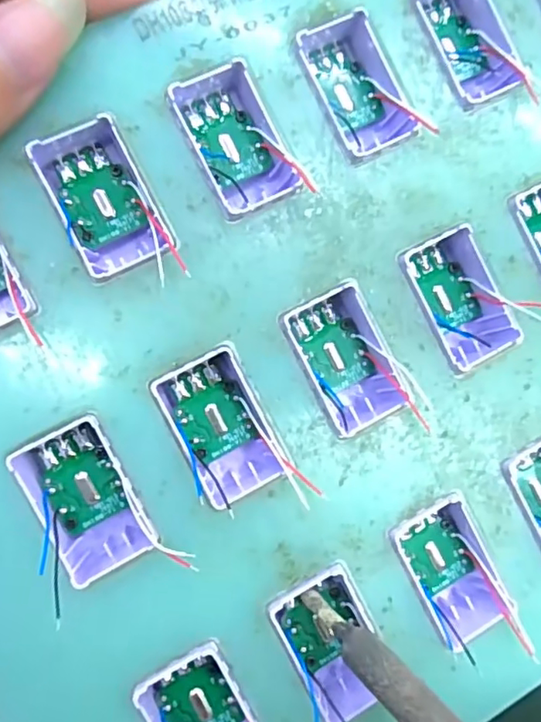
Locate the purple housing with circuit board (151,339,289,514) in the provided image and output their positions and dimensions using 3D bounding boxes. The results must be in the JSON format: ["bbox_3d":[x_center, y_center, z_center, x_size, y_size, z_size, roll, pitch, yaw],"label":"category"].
[{"bbox_3d":[-0.012,0.014,0.127,0.019,0.015,0.032,-24,96,-8],"label":"purple housing with circuit board"}]

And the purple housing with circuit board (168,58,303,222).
[{"bbox_3d":[-0.007,-0.050,0.129,0.021,0.011,0.032,-26,96,-8],"label":"purple housing with circuit board"}]

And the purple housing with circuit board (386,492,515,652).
[{"bbox_3d":[0.043,0.051,0.133,0.019,0.011,0.036,-25,96,-8],"label":"purple housing with circuit board"}]

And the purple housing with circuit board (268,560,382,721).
[{"bbox_3d":[0.015,0.064,0.127,0.020,0.011,0.034,-26,96,-8],"label":"purple housing with circuit board"}]

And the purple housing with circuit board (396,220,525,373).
[{"bbox_3d":[0.045,-0.015,0.137,0.020,0.011,0.032,-27,96,-8],"label":"purple housing with circuit board"}]

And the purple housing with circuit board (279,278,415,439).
[{"bbox_3d":[0.017,-0.001,0.130,0.020,0.011,0.032,-27,96,-8],"label":"purple housing with circuit board"}]

